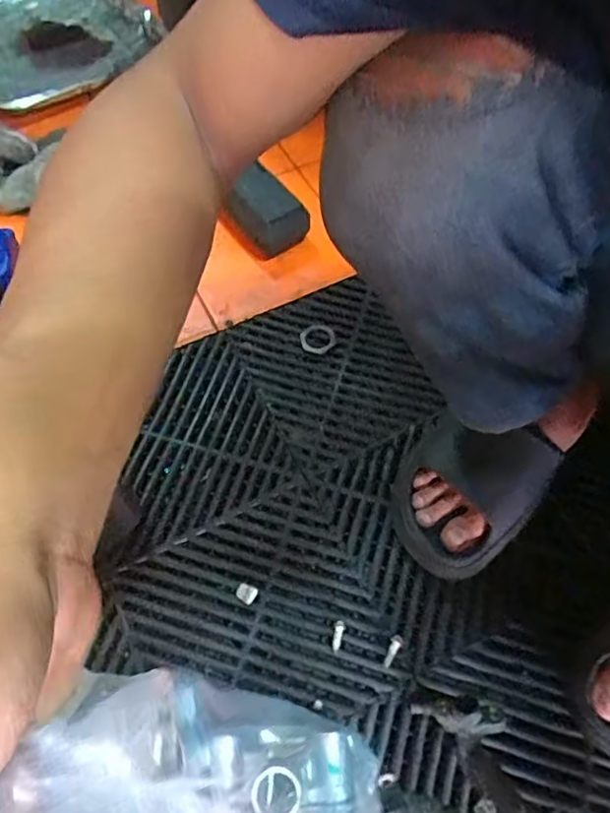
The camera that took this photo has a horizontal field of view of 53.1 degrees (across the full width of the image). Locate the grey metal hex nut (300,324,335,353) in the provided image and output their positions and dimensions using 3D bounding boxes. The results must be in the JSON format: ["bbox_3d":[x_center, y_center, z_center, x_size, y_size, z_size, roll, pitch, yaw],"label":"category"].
[{"bbox_3d":[0.014,-0.076,0.678,0.036,0.006,0.038,40,68,21],"label":"grey metal hex nut"}]

